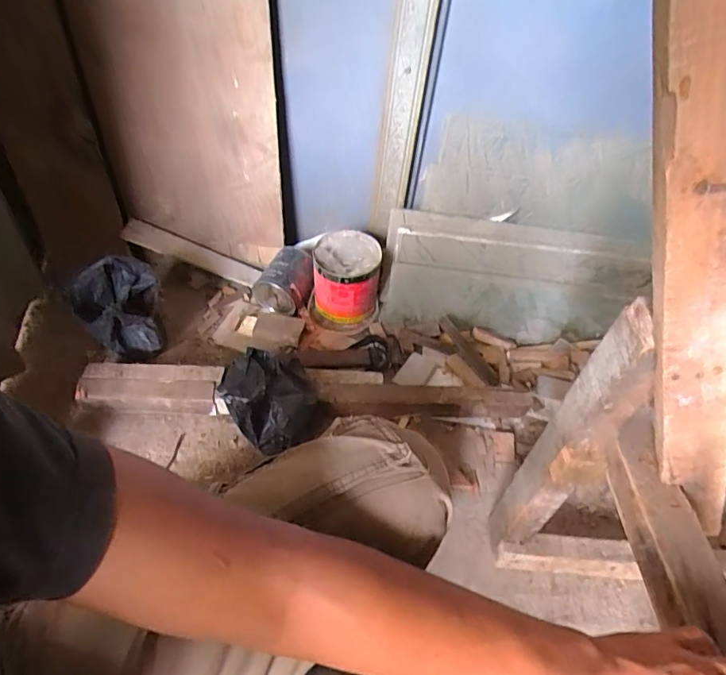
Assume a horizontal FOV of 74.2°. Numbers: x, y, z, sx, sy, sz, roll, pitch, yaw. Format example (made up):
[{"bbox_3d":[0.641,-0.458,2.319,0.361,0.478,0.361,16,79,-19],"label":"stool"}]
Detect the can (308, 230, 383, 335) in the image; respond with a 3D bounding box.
[{"bbox_3d":[-0.038,-0.134,1.108,0.158,0.140,0.180,8,48,1],"label":"can"}]

